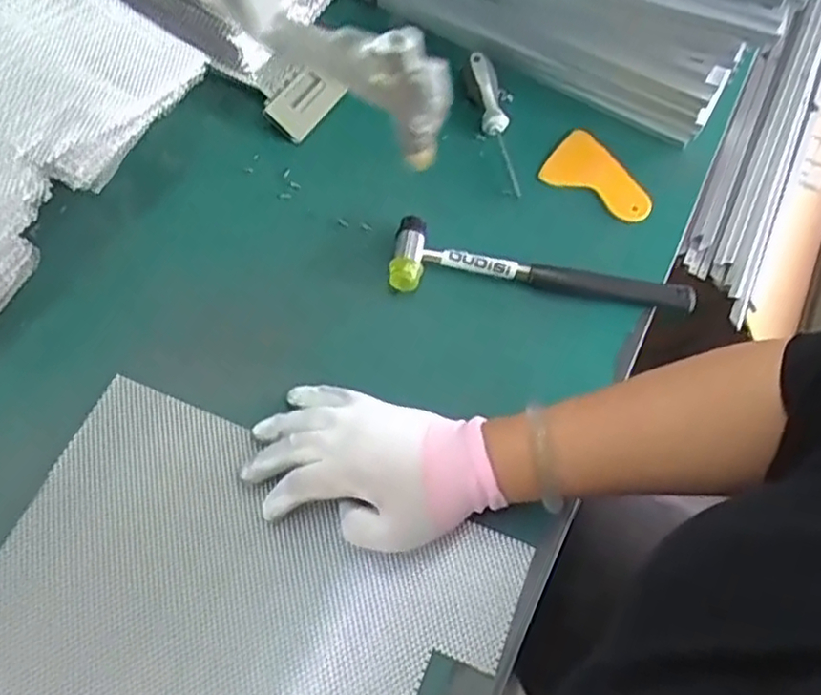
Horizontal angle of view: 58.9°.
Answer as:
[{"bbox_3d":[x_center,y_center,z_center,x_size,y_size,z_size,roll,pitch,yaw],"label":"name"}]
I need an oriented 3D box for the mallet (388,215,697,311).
[{"bbox_3d":[0.107,-0.061,0.601,0.243,0.036,0.058,6,63,0],"label":"mallet"}]

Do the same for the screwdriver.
[{"bbox_3d":[0.078,-0.207,0.660,0.025,0.025,0.142,-7,74,-16],"label":"screwdriver"}]

